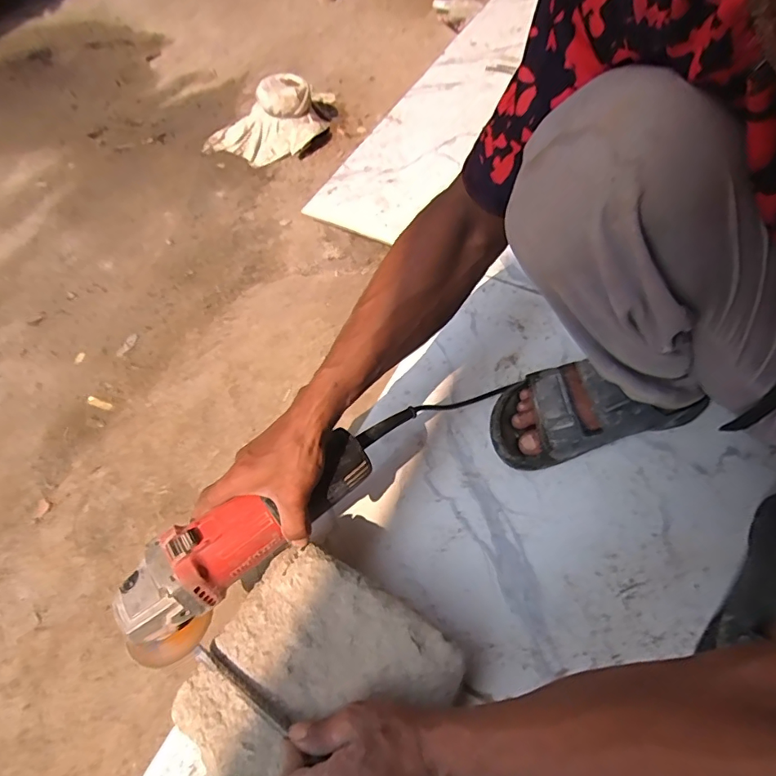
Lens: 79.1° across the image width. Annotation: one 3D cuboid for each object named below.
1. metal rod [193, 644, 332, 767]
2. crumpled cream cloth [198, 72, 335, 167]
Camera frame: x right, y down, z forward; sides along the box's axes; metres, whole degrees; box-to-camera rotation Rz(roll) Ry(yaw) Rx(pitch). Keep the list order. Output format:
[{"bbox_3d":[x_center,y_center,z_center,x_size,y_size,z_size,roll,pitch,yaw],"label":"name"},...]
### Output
[{"bbox_3d":[-0.125,0.250,0.393,0.100,0.006,0.008,30,67,17],"label":"metal rod"},{"bbox_3d":[-0.347,-0.742,1.294,0.356,0.136,0.219,-18,61,-8],"label":"crumpled cream cloth"}]

